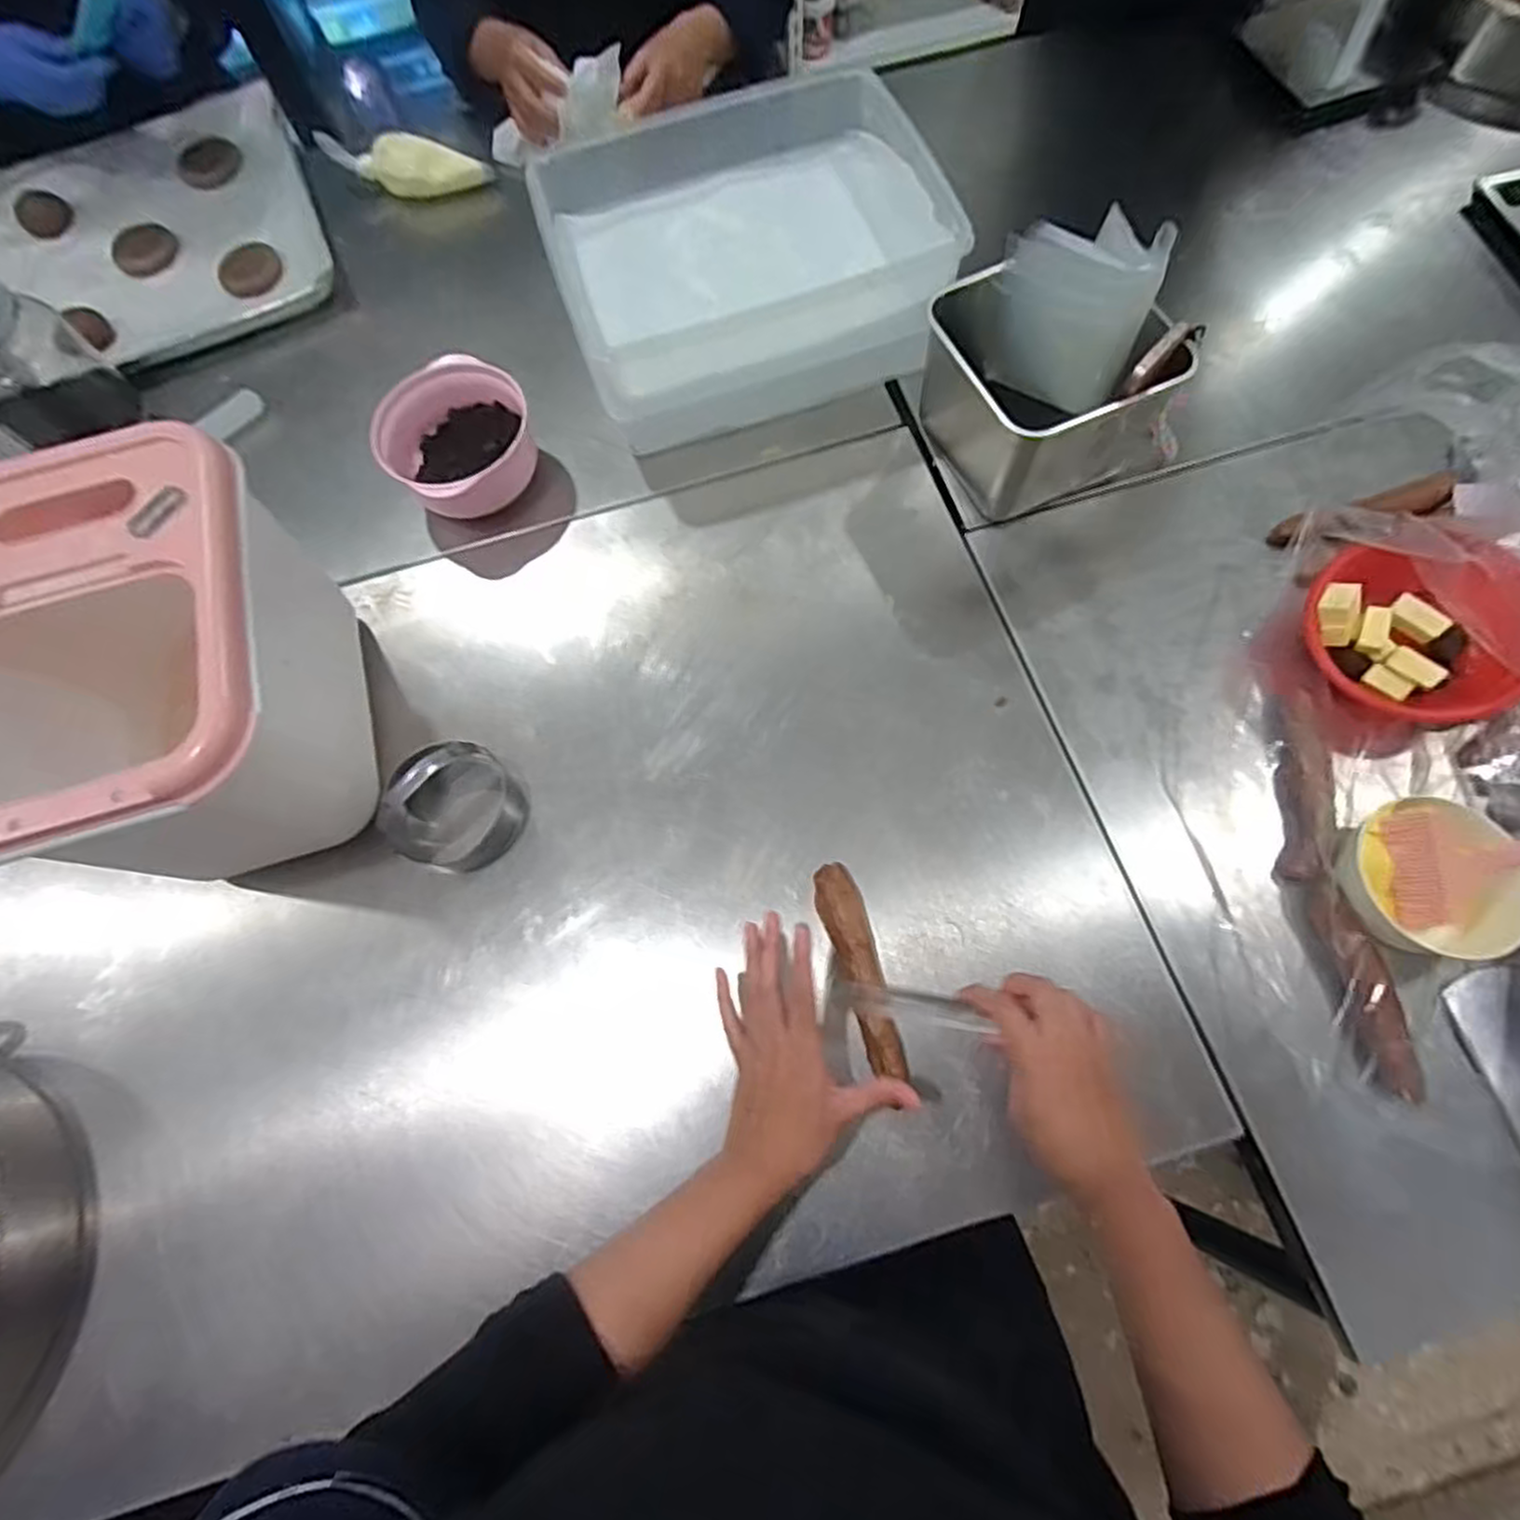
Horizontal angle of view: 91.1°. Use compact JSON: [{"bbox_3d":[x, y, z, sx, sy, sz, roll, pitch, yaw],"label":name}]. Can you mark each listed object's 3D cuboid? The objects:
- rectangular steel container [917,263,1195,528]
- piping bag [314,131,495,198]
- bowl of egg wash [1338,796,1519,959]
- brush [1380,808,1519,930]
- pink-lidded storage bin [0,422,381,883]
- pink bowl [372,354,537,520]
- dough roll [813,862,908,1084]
[{"bbox_3d":[0.244,-0.335,0.662,0.161,0.145,0.169,-22,71,-4],"label":"rectangular steel container"},{"bbox_3d":[-0.422,-0.715,0.900,0.187,0.065,0.042,0,70,3],"label":"piping bag"},{"bbox_3d":[0.492,0.086,0.545,0.109,0.053,0.106,-1,70,3],"label":"bowl of egg wash"},{"bbox_3d":[0.558,0.067,0.529,0.192,0.036,0.080,-10,72,13],"label":"brush"},{"bbox_3d":[-0.436,-0.052,0.573,0.208,0.222,0.282,-20,71,-4],"label":"pink-lidded storage bin"},{"bbox_3d":[-0.285,-0.303,0.717,0.138,0.093,0.111,-40,73,-10],"label":"pink bowl"},{"bbox_3d":[0.076,0.157,0.565,0.032,0.019,0.158,-16,71,-3],"label":"dough roll"}]

